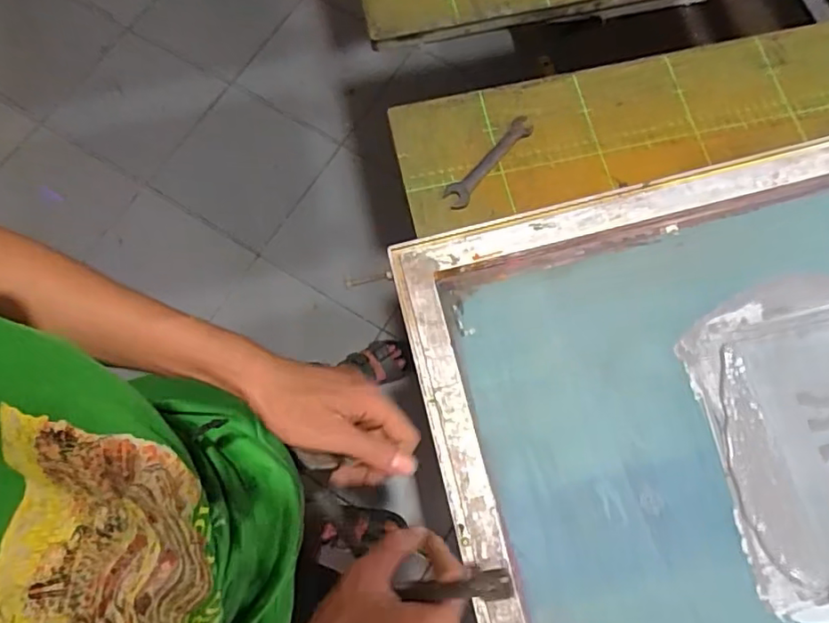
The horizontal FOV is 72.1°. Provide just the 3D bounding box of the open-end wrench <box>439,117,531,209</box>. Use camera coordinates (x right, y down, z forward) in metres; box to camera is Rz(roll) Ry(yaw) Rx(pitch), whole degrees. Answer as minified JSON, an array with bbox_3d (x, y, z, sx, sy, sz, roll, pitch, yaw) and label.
[{"bbox_3d":[0.074,-0.150,0.571,0.026,0.007,0.124,38,78,12],"label":"open-end wrench"}]

